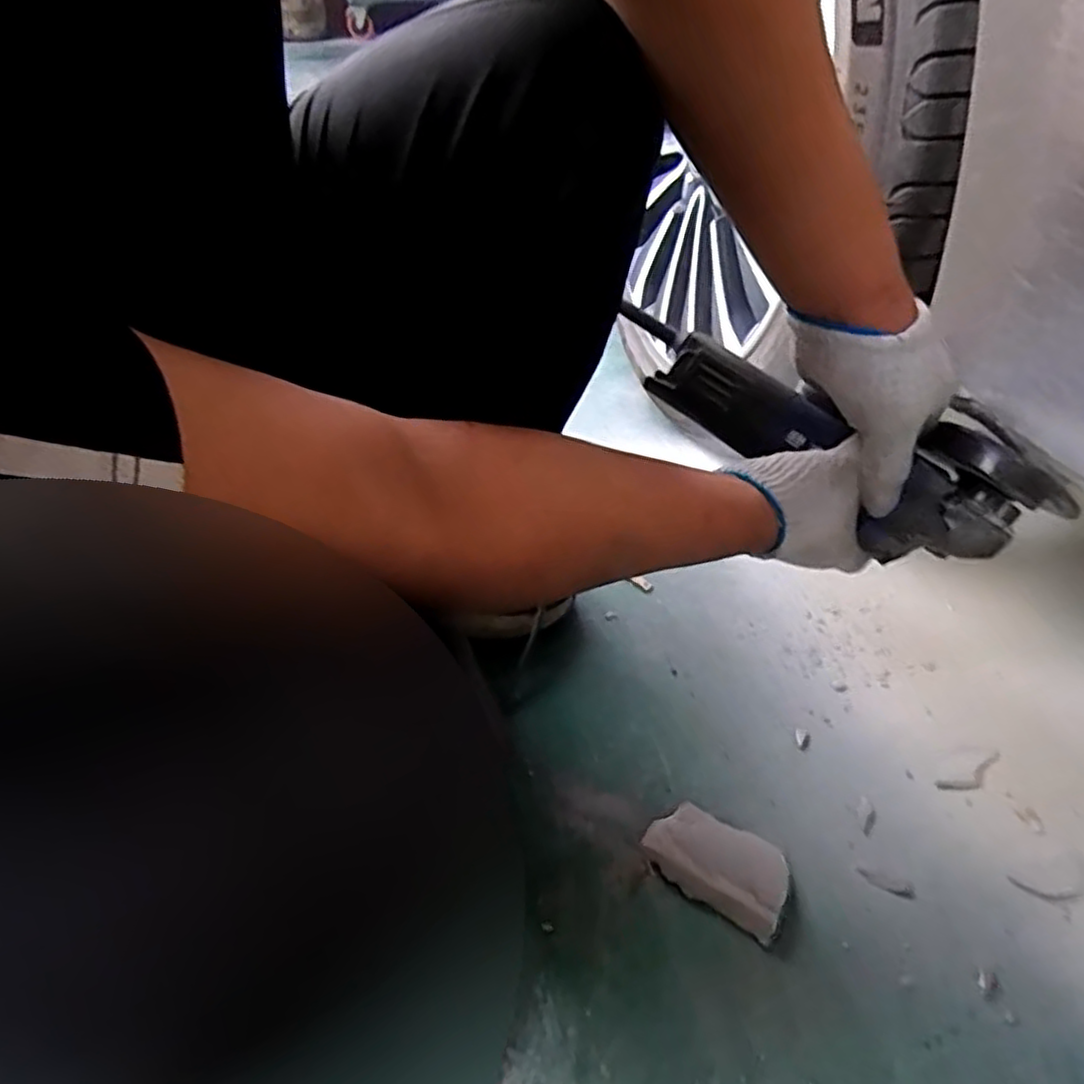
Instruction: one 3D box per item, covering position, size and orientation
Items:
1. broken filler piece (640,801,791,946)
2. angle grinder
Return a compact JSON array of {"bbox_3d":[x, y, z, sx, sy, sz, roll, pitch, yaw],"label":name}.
[{"bbox_3d":[0.127,0.232,0.509,0.100,0.012,0.063,23,48,24],"label":"broken filler piece"},{"bbox_3d":[0.190,-0.077,0.504,0.315,0.086,0.076,29,50,18],"label":"angle grinder"}]

